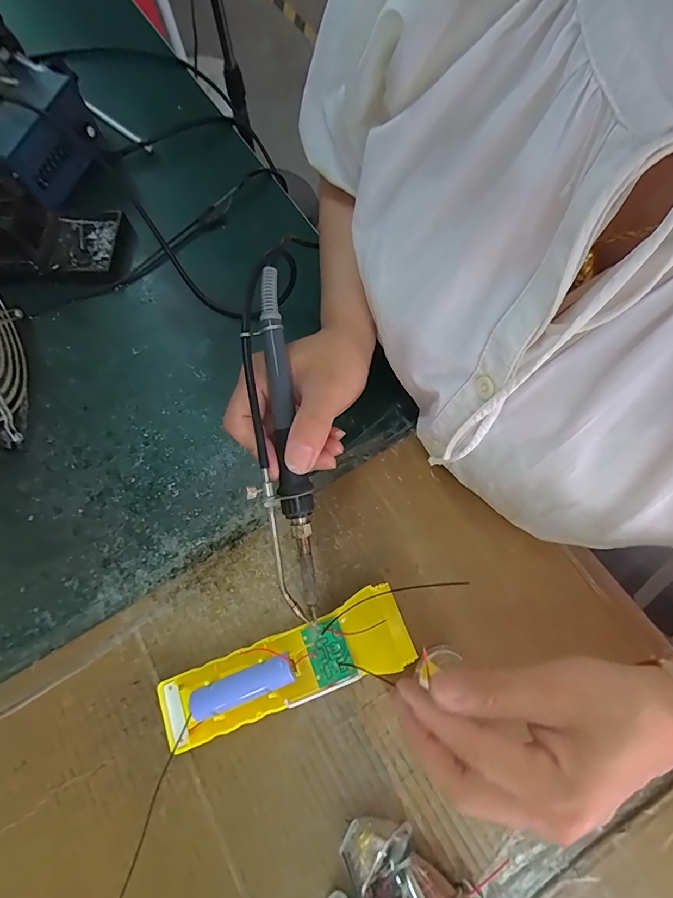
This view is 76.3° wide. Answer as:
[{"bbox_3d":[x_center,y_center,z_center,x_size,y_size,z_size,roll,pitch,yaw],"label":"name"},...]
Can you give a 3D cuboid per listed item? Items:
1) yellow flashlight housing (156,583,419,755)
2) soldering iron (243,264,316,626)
[{"bbox_3d":[-0.032,0.137,0.272,0.156,0.029,0.046,-20,71,-4],"label":"yellow flashlight housing"},{"bbox_3d":[-0.031,-0.002,0.250,0.024,0.017,0.202,-7,90,-1],"label":"soldering iron"}]

